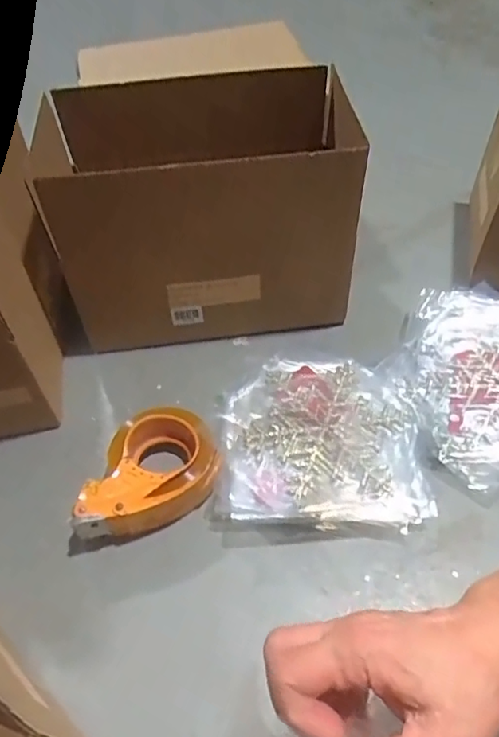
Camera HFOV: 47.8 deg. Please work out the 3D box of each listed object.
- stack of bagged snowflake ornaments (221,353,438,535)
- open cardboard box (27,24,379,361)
[{"bbox_3d":[0.088,0.078,0.642,0.227,0.054,0.207,-4,51,0],"label":"stack of bagged snowflake ornaments"},{"bbox_3d":[-0.058,-0.205,0.739,0.362,0.253,0.221,-6,51,-2],"label":"open cardboard box"}]

